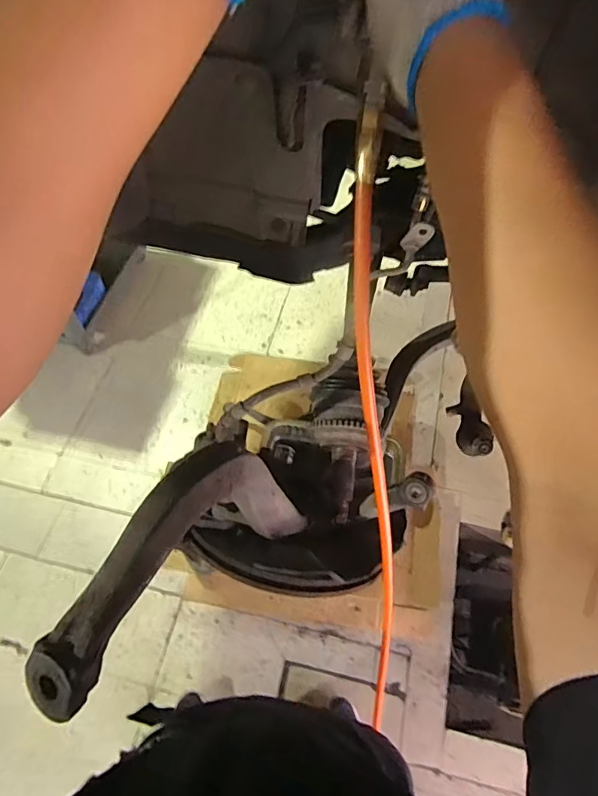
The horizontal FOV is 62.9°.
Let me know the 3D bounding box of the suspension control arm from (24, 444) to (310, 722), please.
[{"bbox_3d":[-0.065,0.103,0.401,0.060,0.147,0.322,33,20,18],"label":"suspension control arm"}]

